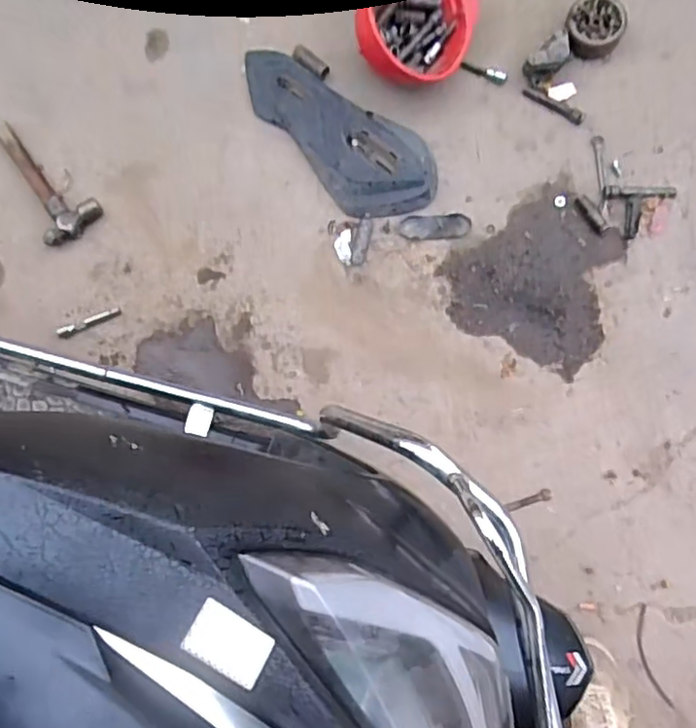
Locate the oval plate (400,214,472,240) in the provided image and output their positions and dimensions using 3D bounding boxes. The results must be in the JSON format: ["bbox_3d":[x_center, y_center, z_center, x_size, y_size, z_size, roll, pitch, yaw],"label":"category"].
[{"bbox_3d":[0.159,-0.250,1.200,0.126,0.012,0.048,-3,84,6],"label":"oval plate"}]

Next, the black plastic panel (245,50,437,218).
[{"bbox_3d":[-0.041,-0.426,1.222,0.456,0.039,0.183,36,89,8],"label":"black plastic panel"}]

